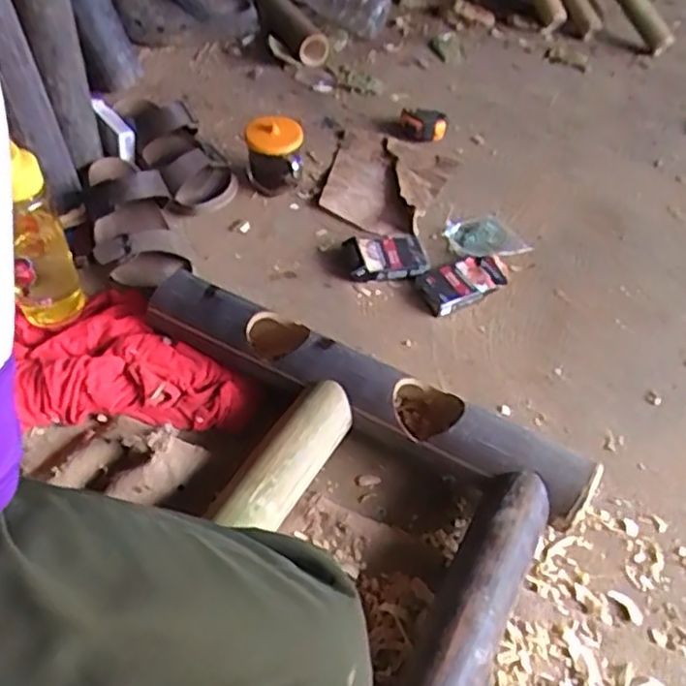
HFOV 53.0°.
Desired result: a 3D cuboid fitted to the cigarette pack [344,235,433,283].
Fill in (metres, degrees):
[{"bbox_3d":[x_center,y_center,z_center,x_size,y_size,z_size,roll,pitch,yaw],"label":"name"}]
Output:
[{"bbox_3d":[0.057,-0.113,0.917,0.101,0.029,0.072,-4,51,-9],"label":"cigarette pack"}]

